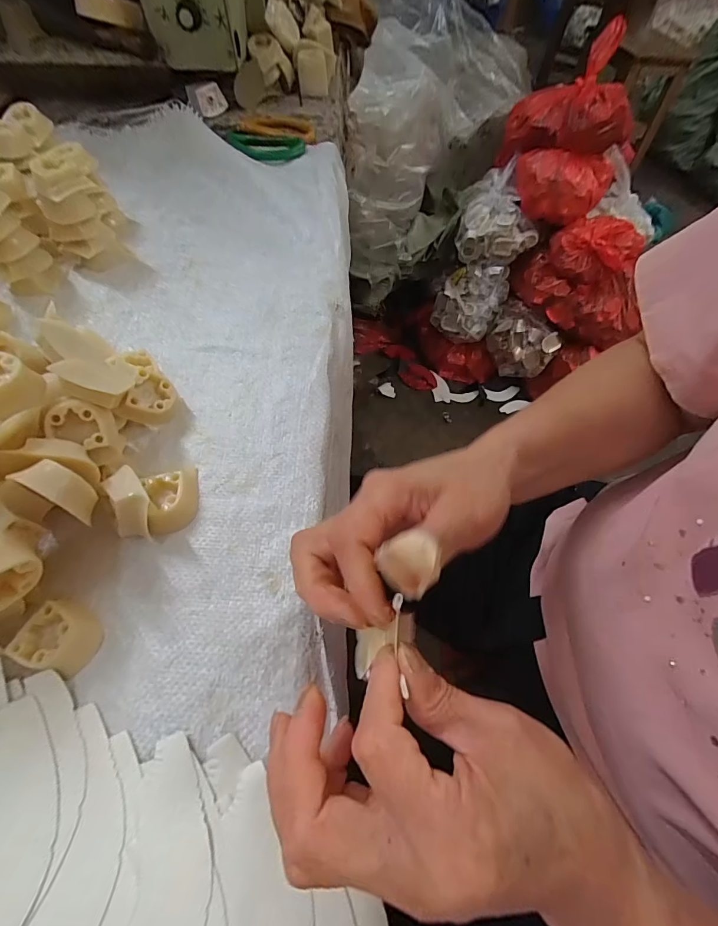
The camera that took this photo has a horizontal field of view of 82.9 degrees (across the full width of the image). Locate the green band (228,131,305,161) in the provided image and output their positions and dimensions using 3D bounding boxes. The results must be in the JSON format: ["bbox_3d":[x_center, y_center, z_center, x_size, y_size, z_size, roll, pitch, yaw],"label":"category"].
[{"bbox_3d":[-0.116,-0.377,0.486,0.102,0.012,0.052,16,62,8],"label":"green band"}]

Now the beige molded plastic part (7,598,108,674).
[{"bbox_3d":[-0.166,0.097,0.226,0.036,0.016,0.032,17,62,8],"label":"beige molded plastic part"}]

